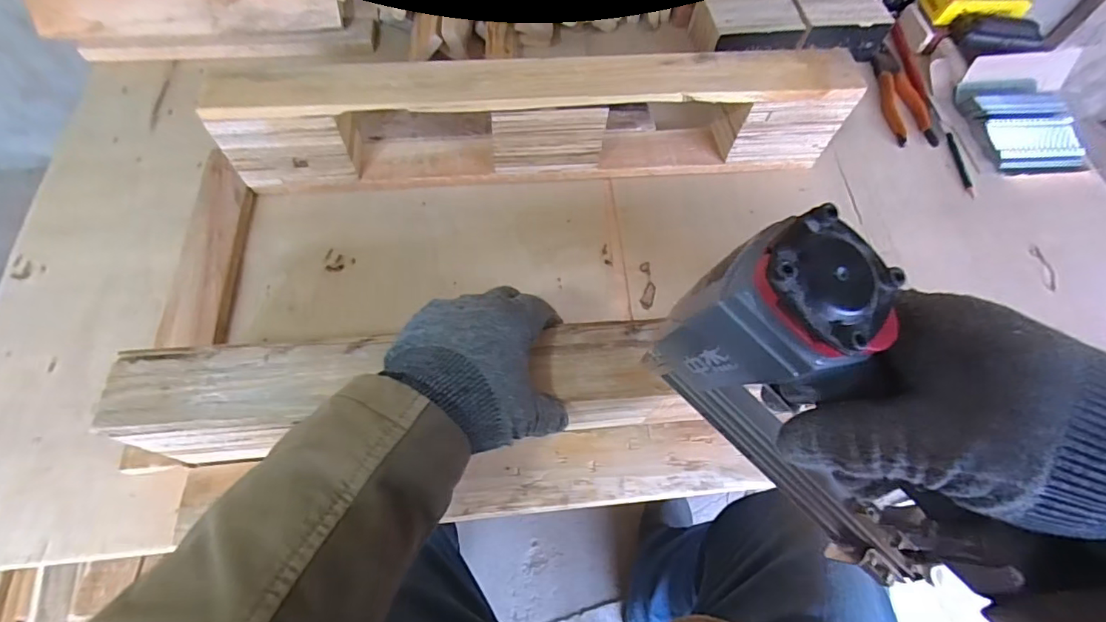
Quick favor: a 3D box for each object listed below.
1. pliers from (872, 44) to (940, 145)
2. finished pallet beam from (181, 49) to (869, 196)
[{"bbox_3d":[0.452,-0.287,0.663,0.052,0.020,0.166,-4,63,-5],"label":"pliers"},{"bbox_3d":[-0.007,-0.209,0.546,0.649,0.120,0.080,-4,63,-5],"label":"finished pallet beam"}]

